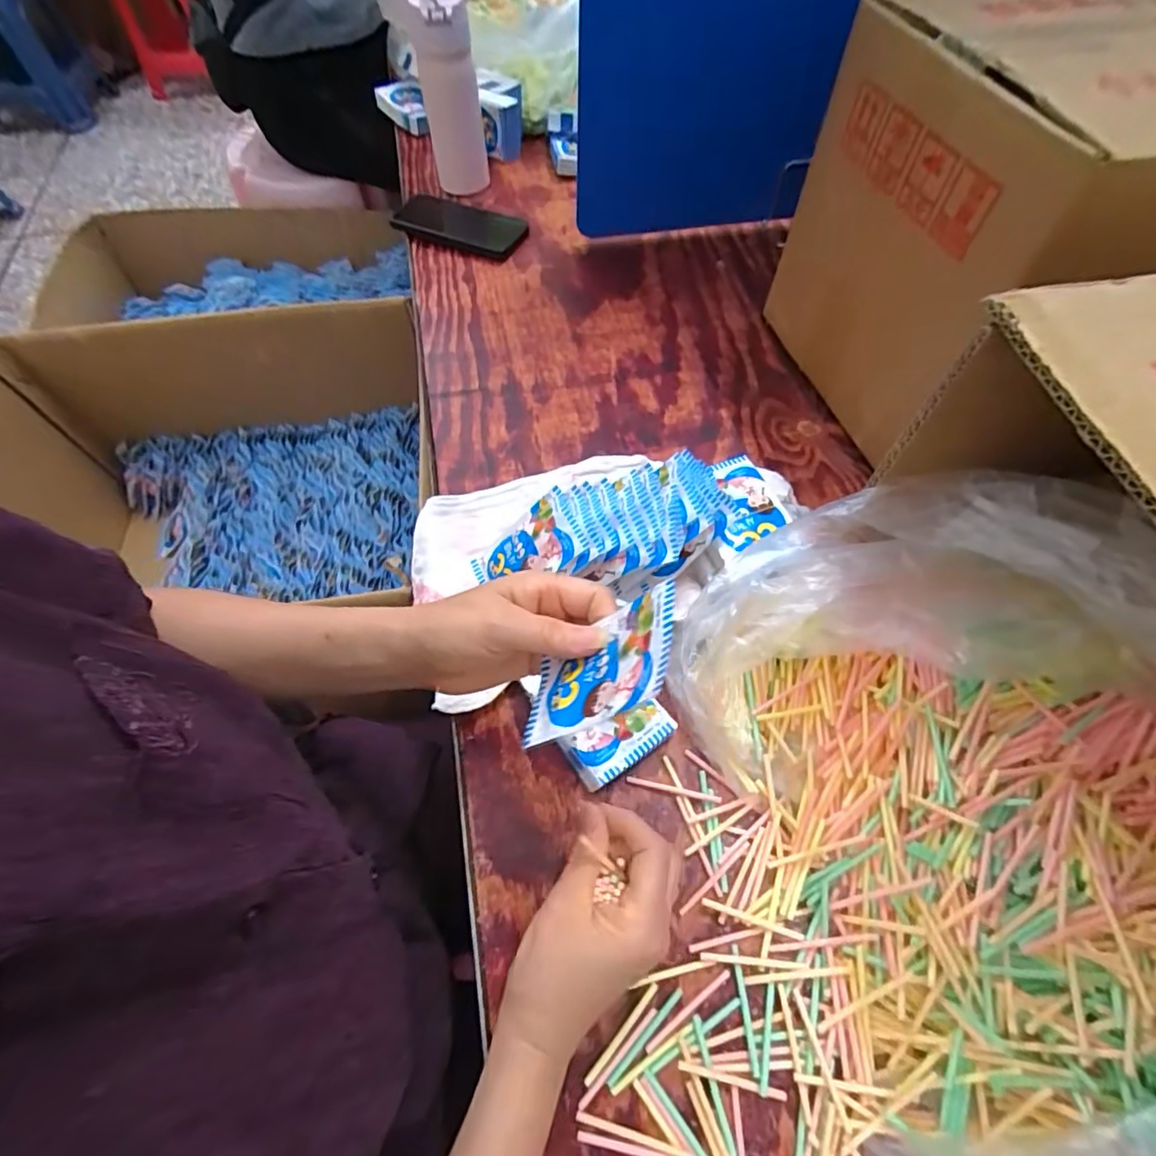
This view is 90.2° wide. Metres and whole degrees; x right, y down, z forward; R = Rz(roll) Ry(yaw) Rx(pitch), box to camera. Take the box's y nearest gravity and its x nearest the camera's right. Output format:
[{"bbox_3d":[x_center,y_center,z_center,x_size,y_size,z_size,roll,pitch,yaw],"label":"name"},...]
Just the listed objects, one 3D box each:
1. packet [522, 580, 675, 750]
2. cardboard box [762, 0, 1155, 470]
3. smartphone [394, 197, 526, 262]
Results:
[{"bbox_3d":[0.011,0.047,0.295,0.008,0.099,0.065,34,48,-28],"label":"packet"},{"bbox_3d":[0.418,-0.300,0.501,0.377,0.276,0.265,-12,61,-7],"label":"cardboard box"},{"bbox_3d":[-0.151,-0.450,0.733,0.177,0.015,0.090,21,63,12],"label":"smartphone"}]

